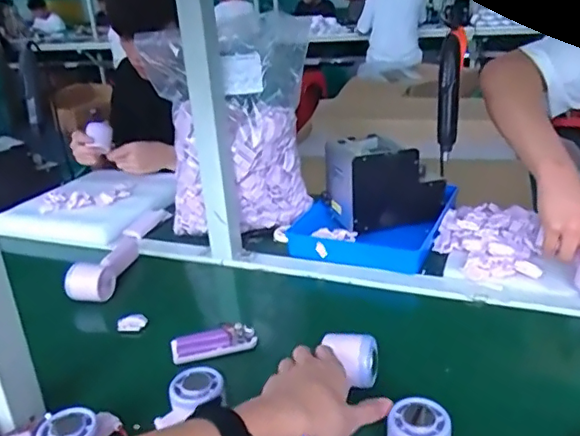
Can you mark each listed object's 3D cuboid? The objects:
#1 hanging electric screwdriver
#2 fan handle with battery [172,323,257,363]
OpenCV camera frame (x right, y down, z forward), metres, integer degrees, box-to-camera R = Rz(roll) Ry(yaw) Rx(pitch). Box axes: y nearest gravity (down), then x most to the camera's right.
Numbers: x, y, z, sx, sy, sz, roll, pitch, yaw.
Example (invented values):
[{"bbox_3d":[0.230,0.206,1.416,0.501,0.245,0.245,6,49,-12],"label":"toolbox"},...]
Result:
[{"bbox_3d":[0.274,-0.200,0.951,0.041,0.220,0.048,4,25,18],"label":"hanging electric screwdriver"},{"bbox_3d":[-0.097,0.158,0.713,0.105,0.017,0.043,-9,24,-11],"label":"fan handle with battery"}]

